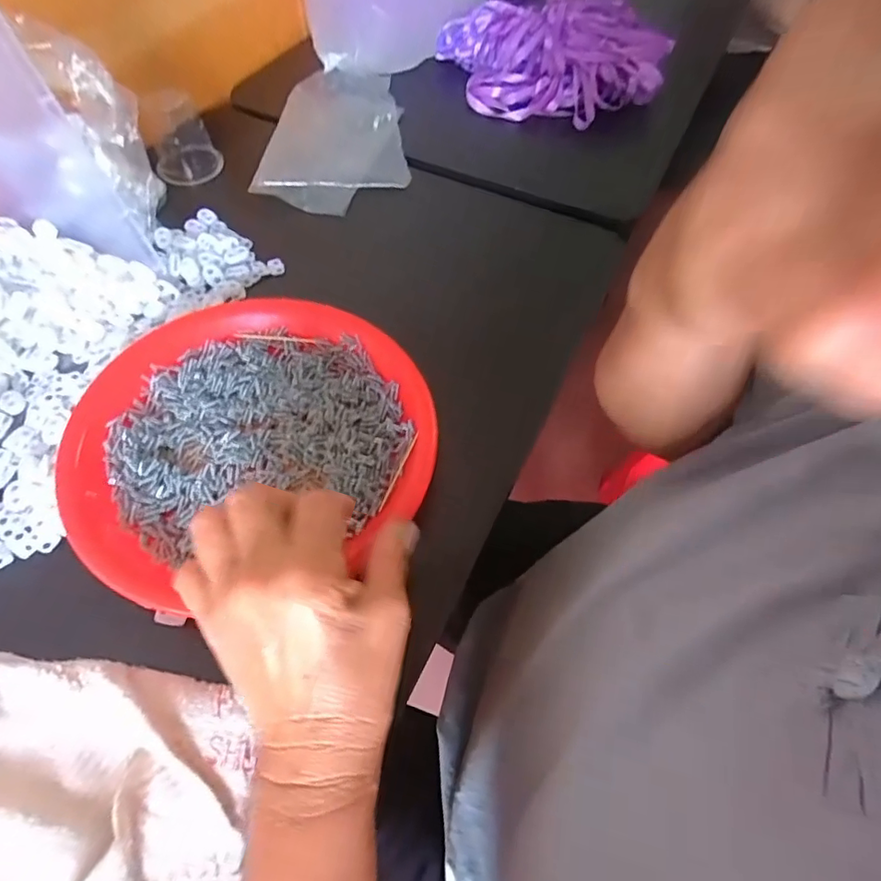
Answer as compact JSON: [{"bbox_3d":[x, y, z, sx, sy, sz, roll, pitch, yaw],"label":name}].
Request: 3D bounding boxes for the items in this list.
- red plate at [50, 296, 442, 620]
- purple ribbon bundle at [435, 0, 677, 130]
[{"bbox_3d":[-0.125,-0.011,0.359,0.228,0.021,0.210,-13,59,-9],"label":"red plate"},{"bbox_3d":[0.140,-0.450,0.621,0.238,0.065,0.195,-14,59,-10],"label":"purple ribbon bundle"}]

